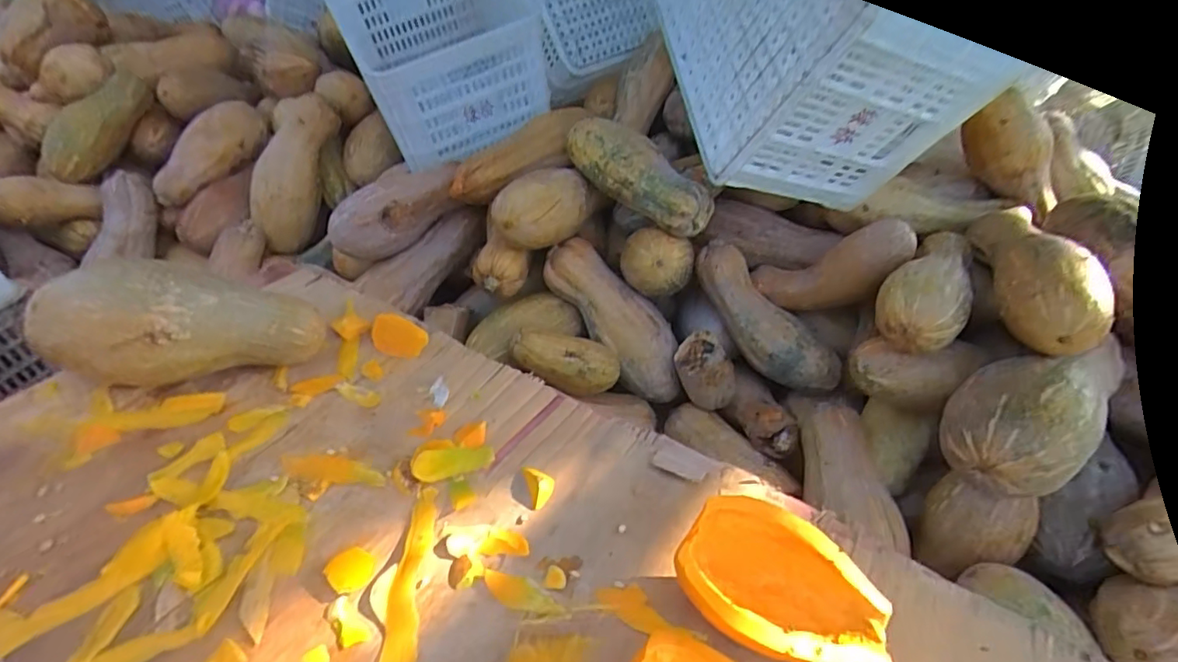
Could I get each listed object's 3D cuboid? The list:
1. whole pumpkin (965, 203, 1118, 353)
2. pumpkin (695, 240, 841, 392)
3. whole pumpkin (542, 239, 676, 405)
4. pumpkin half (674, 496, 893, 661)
[{"bbox_3d":[0.655,-0.094,0.806,0.129,0.103,0.291,13,42,12],"label":"whole pumpkin"},{"bbox_3d":[0.309,-0.019,1.012,0.327,0.099,0.096,49,53,4],"label":"pumpkin"},{"bbox_3d":[0.051,-0.020,1.053,0.347,0.108,0.109,51,49,-7],"label":"whole pumpkin"},{"bbox_3d":[0.177,0.242,0.519,0.189,0.075,0.129,15,42,13],"label":"pumpkin half"}]

